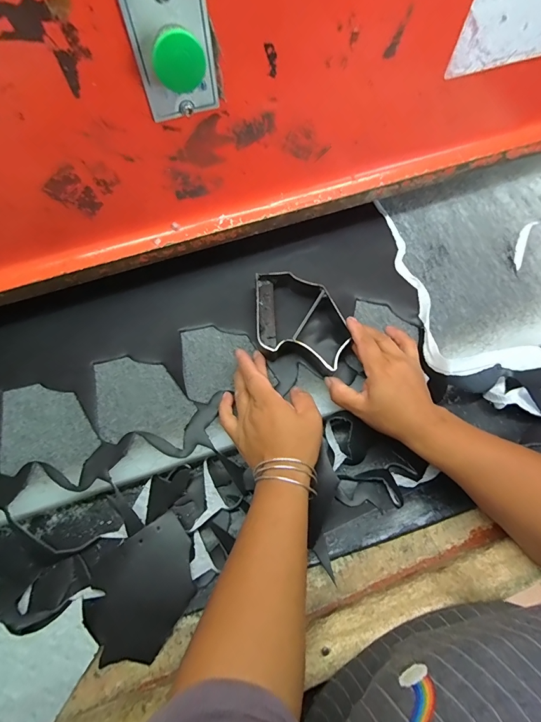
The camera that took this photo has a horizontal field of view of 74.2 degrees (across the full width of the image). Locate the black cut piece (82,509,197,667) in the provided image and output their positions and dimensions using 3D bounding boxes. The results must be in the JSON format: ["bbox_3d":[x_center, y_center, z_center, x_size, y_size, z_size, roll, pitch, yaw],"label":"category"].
[{"bbox_3d":[-0.128,0.233,0.368,0.115,0.019,0.102,-34,73,-14],"label":"black cut piece"}]

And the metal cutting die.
[{"bbox_3d":[0.041,-0.047,0.444,0.114,0.037,0.134,-1,70,-2],"label":"metal cutting die"}]

